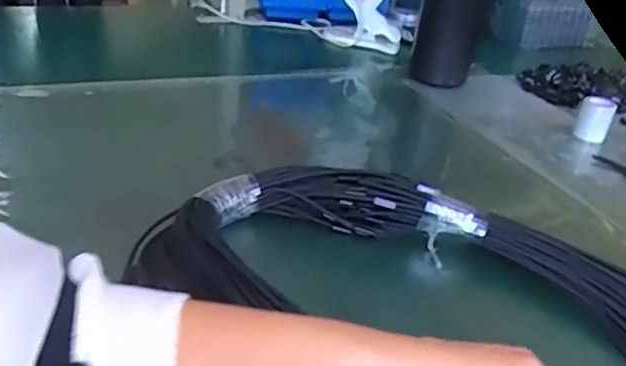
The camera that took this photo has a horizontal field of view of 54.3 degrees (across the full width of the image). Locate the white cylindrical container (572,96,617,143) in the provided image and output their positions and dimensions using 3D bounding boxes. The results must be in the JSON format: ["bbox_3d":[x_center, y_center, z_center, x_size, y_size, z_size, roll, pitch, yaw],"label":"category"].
[{"bbox_3d":[0.377,-0.088,0.817,0.036,0.055,0.031,5,29,-3],"label":"white cylindrical container"}]

